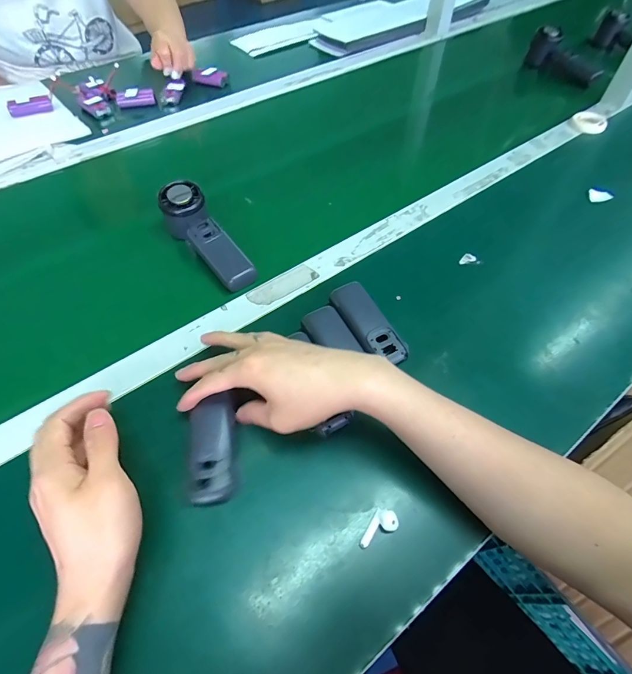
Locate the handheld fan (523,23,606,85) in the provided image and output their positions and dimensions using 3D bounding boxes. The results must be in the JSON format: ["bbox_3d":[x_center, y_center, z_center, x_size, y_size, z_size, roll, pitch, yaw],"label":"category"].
[{"bbox_3d":[0.510,-0.559,0.782,0.056,0.071,0.200,-15,58,-11],"label":"handheld fan"}]

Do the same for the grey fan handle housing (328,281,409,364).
[{"bbox_3d":[0.055,-0.013,0.418,0.041,0.018,0.106,-23,58,-15],"label":"grey fan handle housing"}]

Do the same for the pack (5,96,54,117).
[{"bbox_3d":[-0.500,-0.403,0.674,0.068,0.027,0.030,-29,60,-19],"label":"pack"}]

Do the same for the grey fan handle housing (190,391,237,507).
[{"bbox_3d":[-0.092,0.099,0.341,0.038,0.021,0.090,-4,63,-4],"label":"grey fan handle housing"}]

